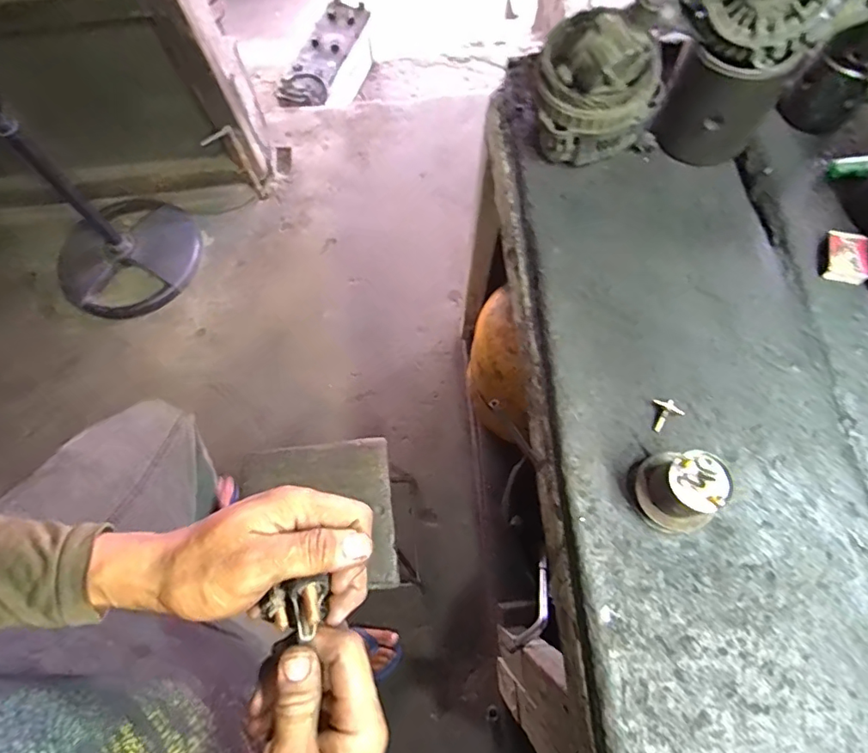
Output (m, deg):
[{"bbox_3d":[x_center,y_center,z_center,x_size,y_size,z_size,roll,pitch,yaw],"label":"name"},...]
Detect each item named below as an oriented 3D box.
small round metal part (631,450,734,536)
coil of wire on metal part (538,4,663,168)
[{"bbox_3d":[0.223,0.100,0.466,0.067,0.081,0.071,-2,68,2],"label":"small round metal part"},{"bbox_3d":[0.188,-0.332,0.589,0.131,0.170,0.123,-1,68,3],"label":"coil of wire on metal part"}]

